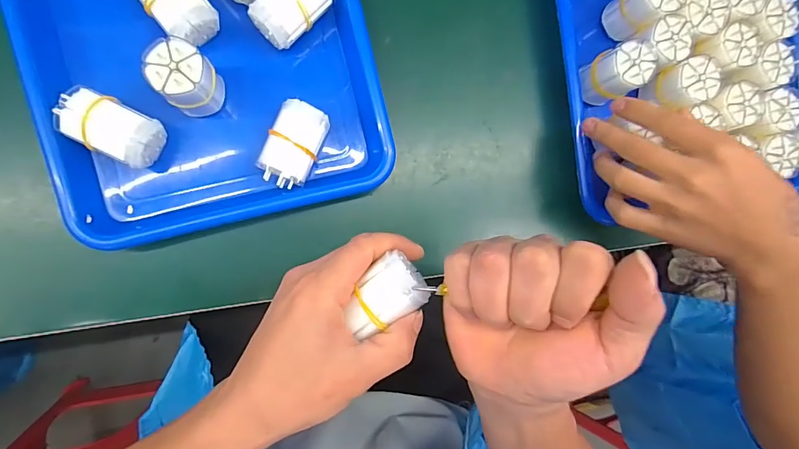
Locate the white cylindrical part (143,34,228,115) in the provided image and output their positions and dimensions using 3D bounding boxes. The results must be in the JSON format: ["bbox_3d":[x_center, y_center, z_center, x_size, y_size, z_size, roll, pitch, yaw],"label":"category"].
[{"bbox_3d":[-0.154,-0.106,0.311,0.039,0.065,0.038,0,89,-10],"label":"white cylindrical part"}]

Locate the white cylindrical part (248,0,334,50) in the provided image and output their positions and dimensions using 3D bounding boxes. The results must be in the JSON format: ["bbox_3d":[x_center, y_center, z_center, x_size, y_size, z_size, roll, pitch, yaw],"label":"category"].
[{"bbox_3d":[-0.083,-0.171,0.332,0.038,0.041,0.064,44,82,-7],"label":"white cylindrical part"}]

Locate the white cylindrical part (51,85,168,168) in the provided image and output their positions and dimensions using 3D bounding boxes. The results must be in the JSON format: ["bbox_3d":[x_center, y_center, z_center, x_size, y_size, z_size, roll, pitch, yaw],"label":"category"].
[{"bbox_3d":[-0.210,-0.071,0.311,0.060,0.044,0.038,27,85,-9],"label":"white cylindrical part"}]

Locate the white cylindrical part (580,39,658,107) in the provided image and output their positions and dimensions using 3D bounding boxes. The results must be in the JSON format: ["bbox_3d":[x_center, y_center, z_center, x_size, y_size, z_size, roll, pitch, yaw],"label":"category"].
[{"bbox_3d":[0.184,-0.128,0.355,0.041,0.042,0.038,-24,93,-10],"label":"white cylindrical part"}]

